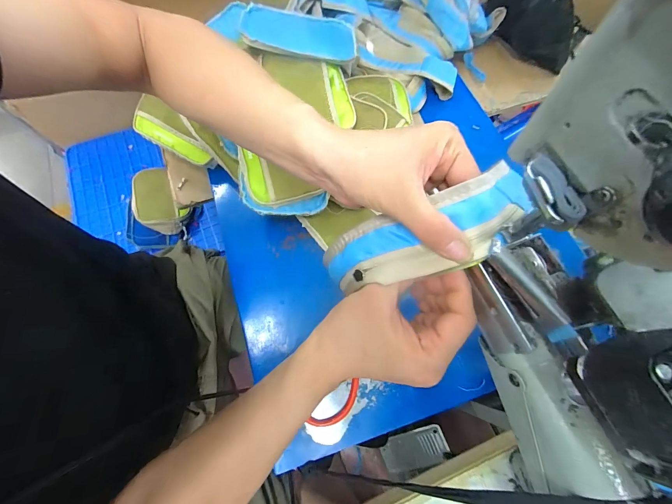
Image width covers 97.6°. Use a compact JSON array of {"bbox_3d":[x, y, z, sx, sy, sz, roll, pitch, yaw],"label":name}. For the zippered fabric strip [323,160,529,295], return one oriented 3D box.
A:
[{"bbox_3d":[0.059,-0.008,0.229,0.164,0.042,0.060,-23,68,21],"label":"zippered fabric strip"}]

